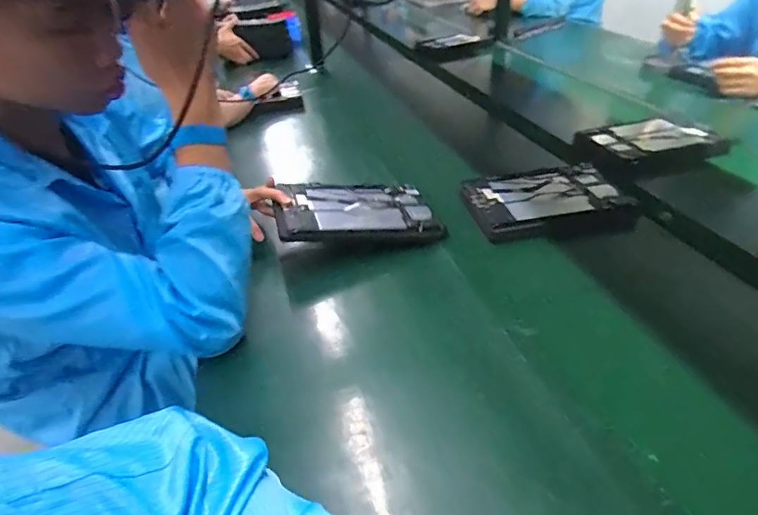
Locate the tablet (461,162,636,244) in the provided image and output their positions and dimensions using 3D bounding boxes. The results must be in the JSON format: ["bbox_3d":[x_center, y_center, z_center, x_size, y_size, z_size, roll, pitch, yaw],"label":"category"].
[{"bbox_3d":[0.272,-0.095,0.723,0.250,0.017,0.174,-9,43,-4],"label":"tablet"}]

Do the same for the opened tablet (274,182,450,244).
[{"bbox_3d":[-0.033,-0.076,0.698,0.244,0.020,0.169,-1,39,-15],"label":"opened tablet"}]

